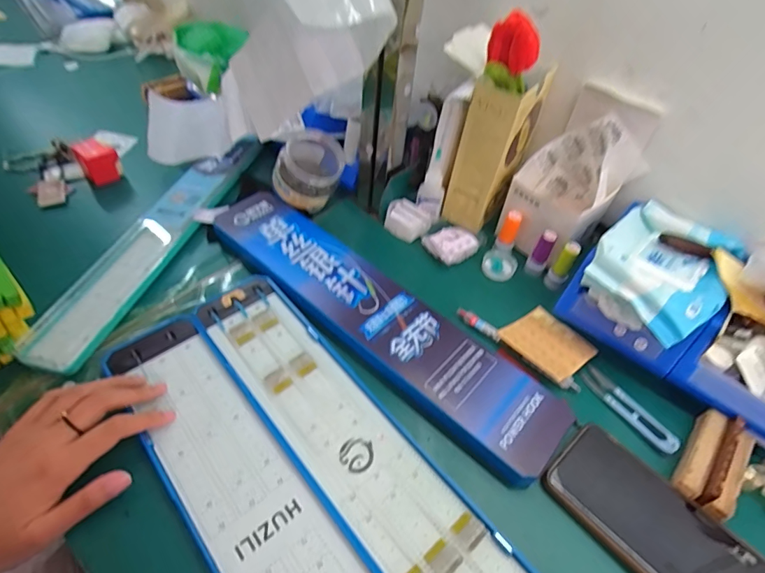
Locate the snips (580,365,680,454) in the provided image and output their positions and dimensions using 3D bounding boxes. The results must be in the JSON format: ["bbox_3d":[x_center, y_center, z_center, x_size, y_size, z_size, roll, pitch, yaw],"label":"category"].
[{"bbox_3d":[0.235,0.116,0.418,0.026,0.010,0.096,-22,54,-22],"label":"snips"}]

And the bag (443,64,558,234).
[{"bbox_3d":[0.135,-0.168,0.535,0.061,0.173,0.092,29,53,20],"label":"bag"}]

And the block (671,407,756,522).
[{"bbox_3d":[0.289,0.147,0.375,0.042,0.025,0.091,37,56,25],"label":"block"}]

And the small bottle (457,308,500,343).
[{"bbox_3d":[0.104,0.040,0.470,0.054,0.009,0.009,34,54,23],"label":"small bottle"}]

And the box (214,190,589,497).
[{"bbox_3d":[-0.022,0.025,0.458,0.439,0.024,0.090,36,53,24],"label":"box"}]

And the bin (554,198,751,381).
[{"bbox_3d":[0.289,-0.007,0.460,0.125,0.085,0.183,38,56,25],"label":"bin"}]

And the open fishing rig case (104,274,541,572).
[{"bbox_3d":[-0.053,0.163,0.353,0.179,0.014,0.443,-29,56,-29],"label":"open fishing rig case"}]

